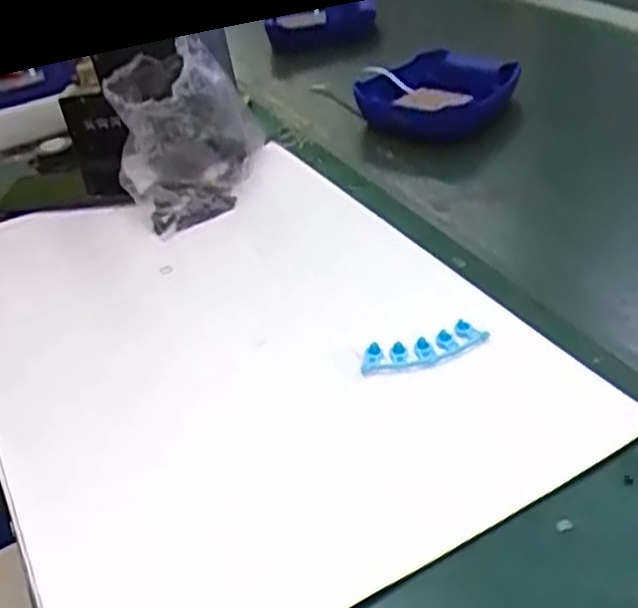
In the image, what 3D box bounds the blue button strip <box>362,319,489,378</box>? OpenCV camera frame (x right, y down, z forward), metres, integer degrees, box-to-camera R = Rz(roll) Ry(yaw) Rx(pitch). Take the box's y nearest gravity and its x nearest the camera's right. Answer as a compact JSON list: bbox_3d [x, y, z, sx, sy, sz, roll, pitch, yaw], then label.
[{"bbox_3d":[0.078,0.034,0.581,0.094,0.019,0.023,-15,35,-11],"label":"blue button strip"}]

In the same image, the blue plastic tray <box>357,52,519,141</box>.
[{"bbox_3d":[0.142,-0.255,0.964,0.166,0.067,0.142,-20,36,-19],"label":"blue plastic tray"}]

